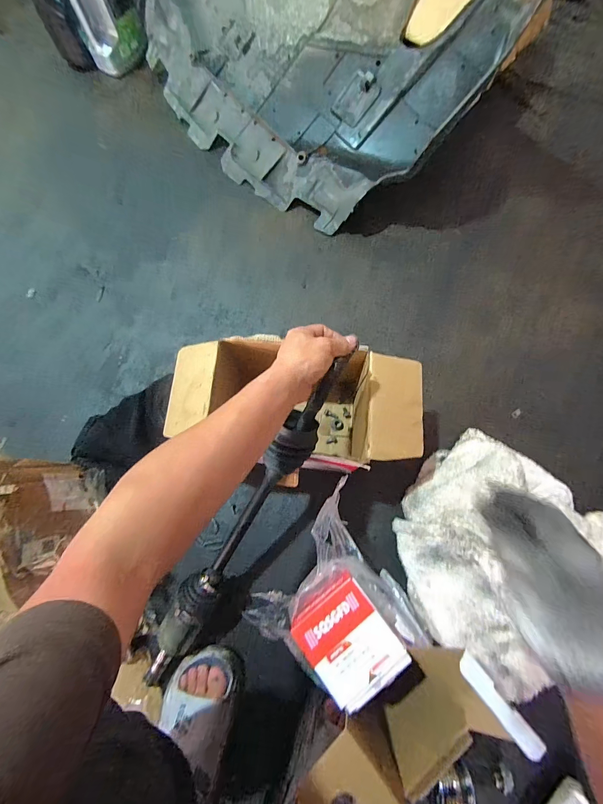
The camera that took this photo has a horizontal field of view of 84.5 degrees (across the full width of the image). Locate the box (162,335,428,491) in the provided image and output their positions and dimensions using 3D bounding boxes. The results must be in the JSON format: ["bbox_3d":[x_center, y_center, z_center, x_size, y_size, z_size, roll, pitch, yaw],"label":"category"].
[{"bbox_3d":[-0.014,0.023,0.647,0.449,0.204,0.232,9,74,4],"label":"box"}]

